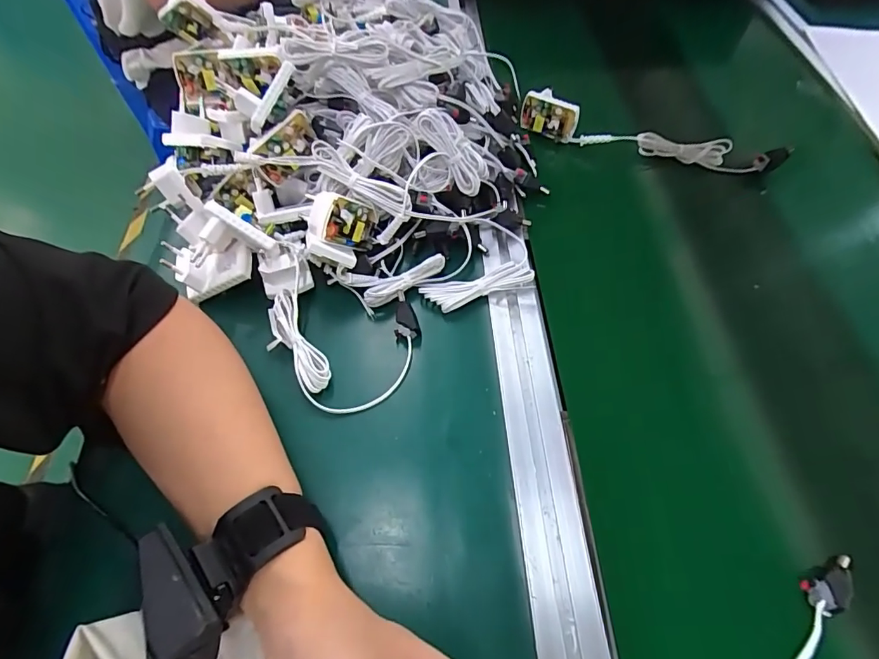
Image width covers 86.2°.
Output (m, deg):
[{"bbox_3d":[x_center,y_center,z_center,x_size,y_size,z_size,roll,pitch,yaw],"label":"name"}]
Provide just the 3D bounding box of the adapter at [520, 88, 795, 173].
[{"bbox_3d":[0.216,-0.201,0.488,0.264,0.043,0.031,14,58,8],"label":"adapter"}]

